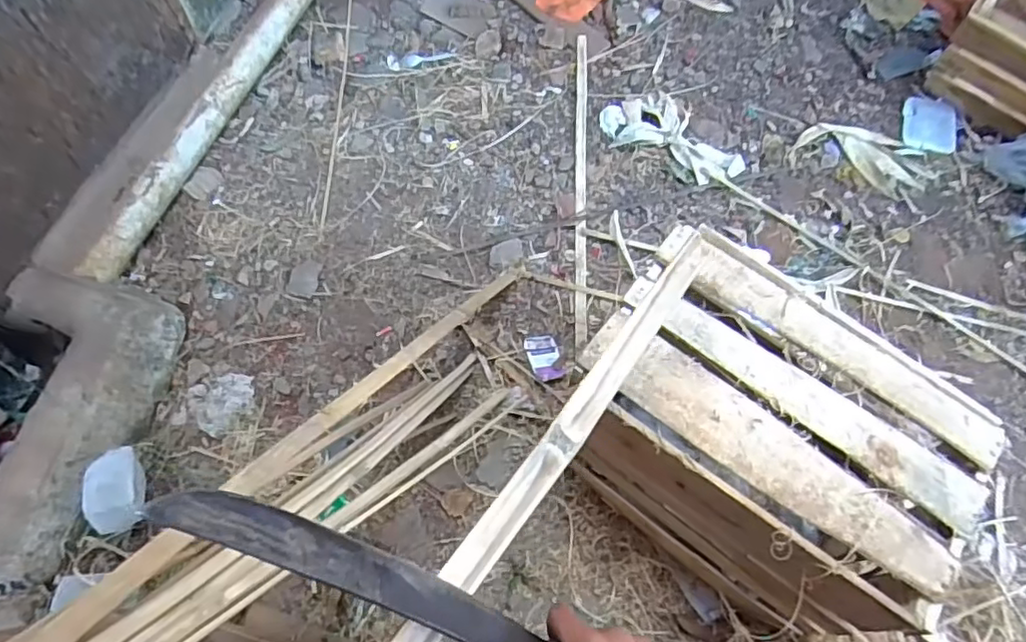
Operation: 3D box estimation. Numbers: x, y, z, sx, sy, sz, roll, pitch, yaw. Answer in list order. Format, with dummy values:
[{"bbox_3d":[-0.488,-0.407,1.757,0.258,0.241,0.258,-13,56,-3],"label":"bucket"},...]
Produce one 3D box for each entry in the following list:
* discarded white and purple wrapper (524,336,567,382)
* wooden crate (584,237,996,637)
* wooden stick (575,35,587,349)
[{"bbox_3d":[0.065,0.074,1.261,0.065,0.019,0.103,-15,66,-9],"label":"discarded white and purple wrapper"},{"bbox_3d":[0.368,0.190,0.986,0.499,0.382,0.338,37,70,15],"label":"wooden crate"},{"bbox_3d":[0.162,-0.356,1.482,0.027,0.012,0.893,4,64,-1],"label":"wooden stick"}]

